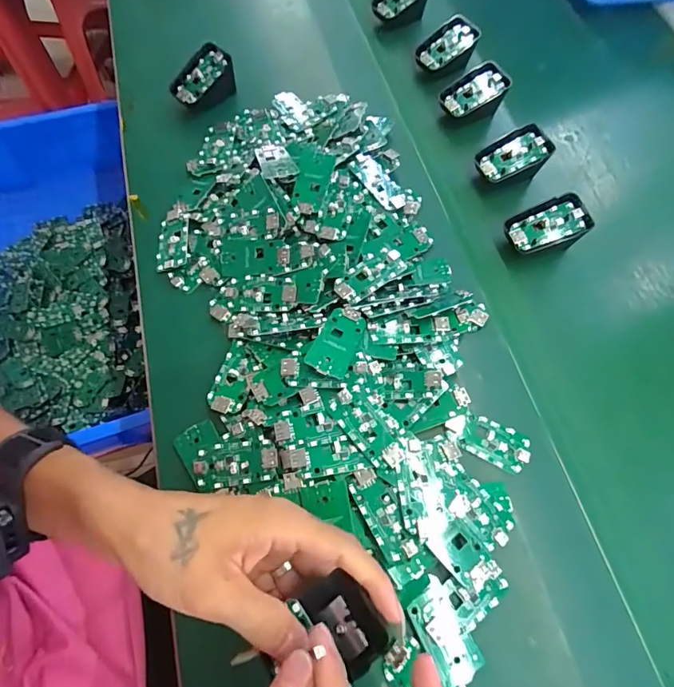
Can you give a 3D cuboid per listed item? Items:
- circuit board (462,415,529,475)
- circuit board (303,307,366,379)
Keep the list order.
[{"bbox_3d":[0.122,0.076,0.342,0.047,0.004,0.032,22,67,7],"label":"circuit board"},{"bbox_3d":[0.001,-0.003,0.349,0.034,0.013,0.060,21,68,7],"label":"circuit board"}]

